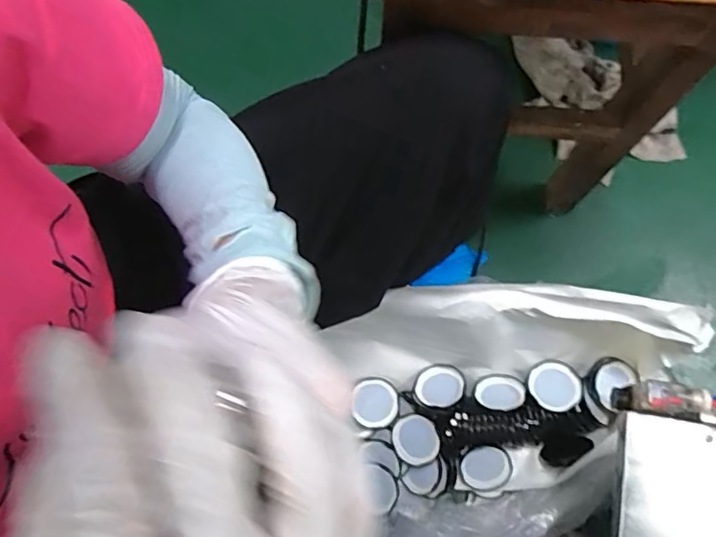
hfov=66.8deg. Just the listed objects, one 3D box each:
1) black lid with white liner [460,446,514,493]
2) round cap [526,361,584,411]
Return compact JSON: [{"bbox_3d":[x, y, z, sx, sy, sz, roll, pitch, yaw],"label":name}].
[{"bbox_3d":[0.163,0.257,0.694,0.065,0.006,0.070,0,112,1],"label":"black lid with white liner"},{"bbox_3d":[0.249,0.148,0.687,0.065,0.014,0.065,-5,55,7],"label":"round cap"}]

